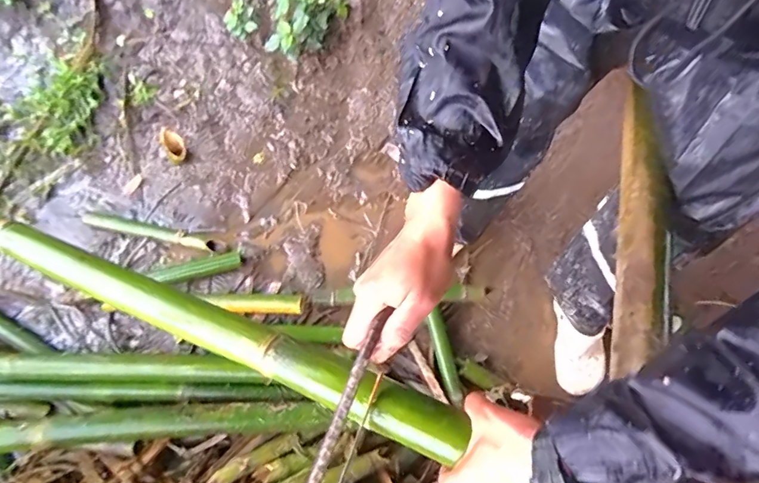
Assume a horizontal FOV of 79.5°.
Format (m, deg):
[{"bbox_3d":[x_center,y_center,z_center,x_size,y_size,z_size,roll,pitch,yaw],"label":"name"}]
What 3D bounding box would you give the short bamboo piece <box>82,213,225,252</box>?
[{"bbox_3d":[-0.552,-0.024,1.115,0.348,0.034,0.030,13,68,-1],"label":"short bamboo piece"}]

